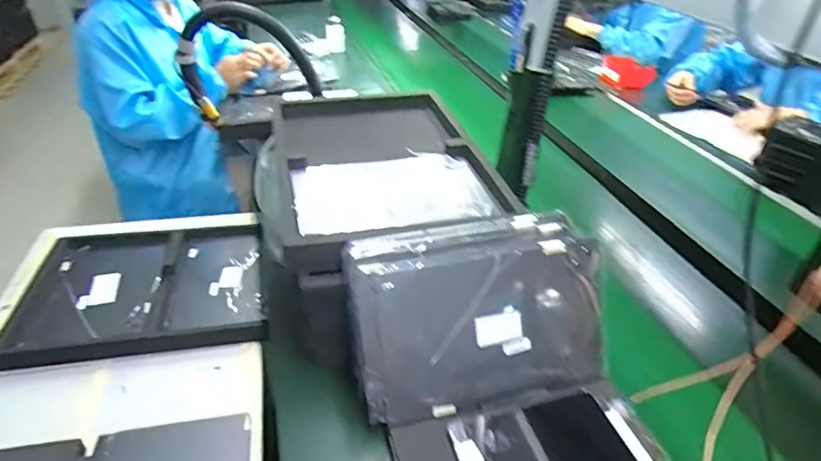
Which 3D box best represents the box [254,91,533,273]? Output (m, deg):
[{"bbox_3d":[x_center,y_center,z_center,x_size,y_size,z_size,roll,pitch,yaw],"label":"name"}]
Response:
[{"bbox_3d":[-0.050,-0.086,0.758,0.284,0.107,0.429,-7,36,-15],"label":"box"}]

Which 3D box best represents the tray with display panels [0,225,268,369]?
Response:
[{"bbox_3d":[-0.460,0.099,0.885,0.394,0.053,0.303,-7,37,-15],"label":"tray with display panels"}]

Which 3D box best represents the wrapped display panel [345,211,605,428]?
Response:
[{"bbox_3d":[0.075,0.094,0.560,0.278,0.202,0.050,-8,9,-8],"label":"wrapped display panel"}]

